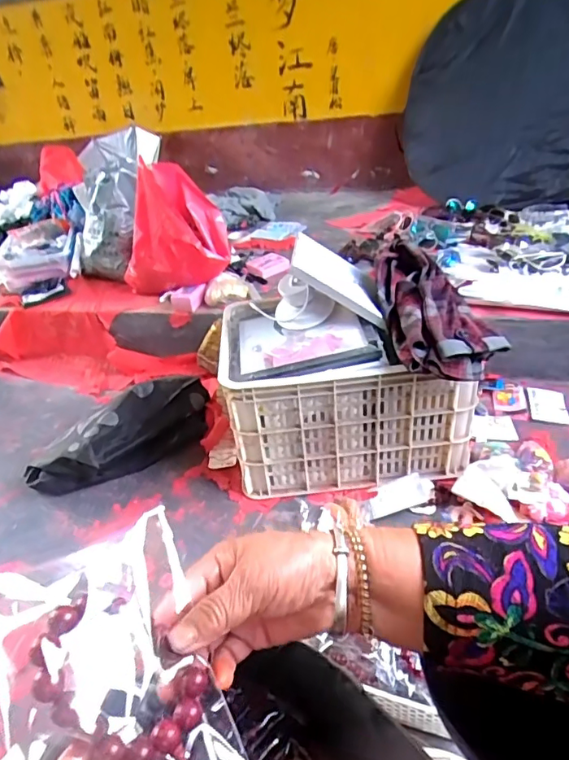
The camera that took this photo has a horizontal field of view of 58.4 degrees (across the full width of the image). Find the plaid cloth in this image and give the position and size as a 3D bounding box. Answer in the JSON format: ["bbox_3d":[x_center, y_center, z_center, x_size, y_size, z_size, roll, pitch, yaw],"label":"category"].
[{"bbox_3d":[0.275,-0.145,0.974,0.175,0.078,0.342,-9,47,-2],"label":"plaid cloth"}]

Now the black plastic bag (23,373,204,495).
[{"bbox_3d":[-0.358,0.129,1.213,0.169,0.151,0.455,21,42,37],"label":"black plastic bag"}]

